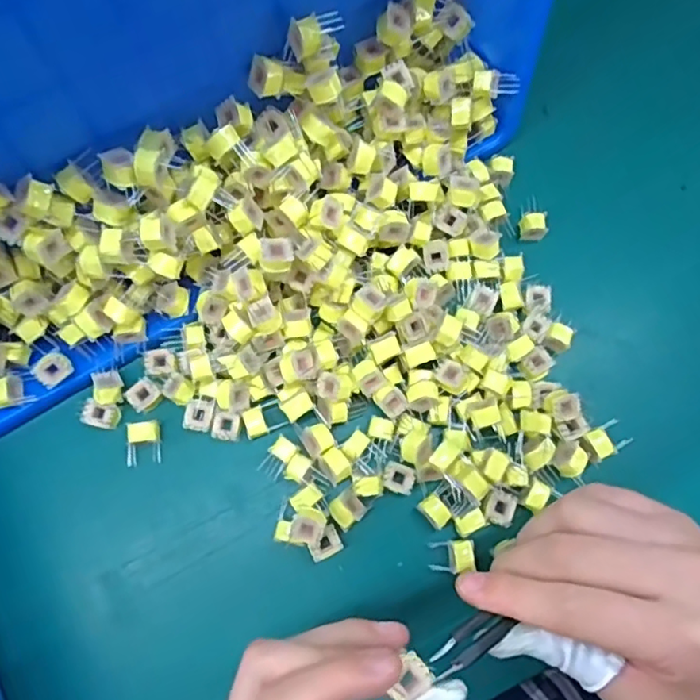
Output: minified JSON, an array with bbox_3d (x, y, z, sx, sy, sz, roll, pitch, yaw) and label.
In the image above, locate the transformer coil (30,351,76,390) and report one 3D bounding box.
[{"bbox_3d":[-0.156,0.009,0.300,0.015,0.009,0.018,40,80,7],"label":"transformer coil"}]

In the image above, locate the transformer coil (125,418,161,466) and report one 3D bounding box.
[{"bbox_3d":[-0.111,0.049,0.306,0.018,0.010,0.024,-5,78,-3],"label":"transformer coil"}]

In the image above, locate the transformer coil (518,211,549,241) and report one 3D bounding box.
[{"bbox_3d":[0.109,-0.073,0.339,0.014,0.012,0.014,-10,78,-3],"label":"transformer coil"}]

